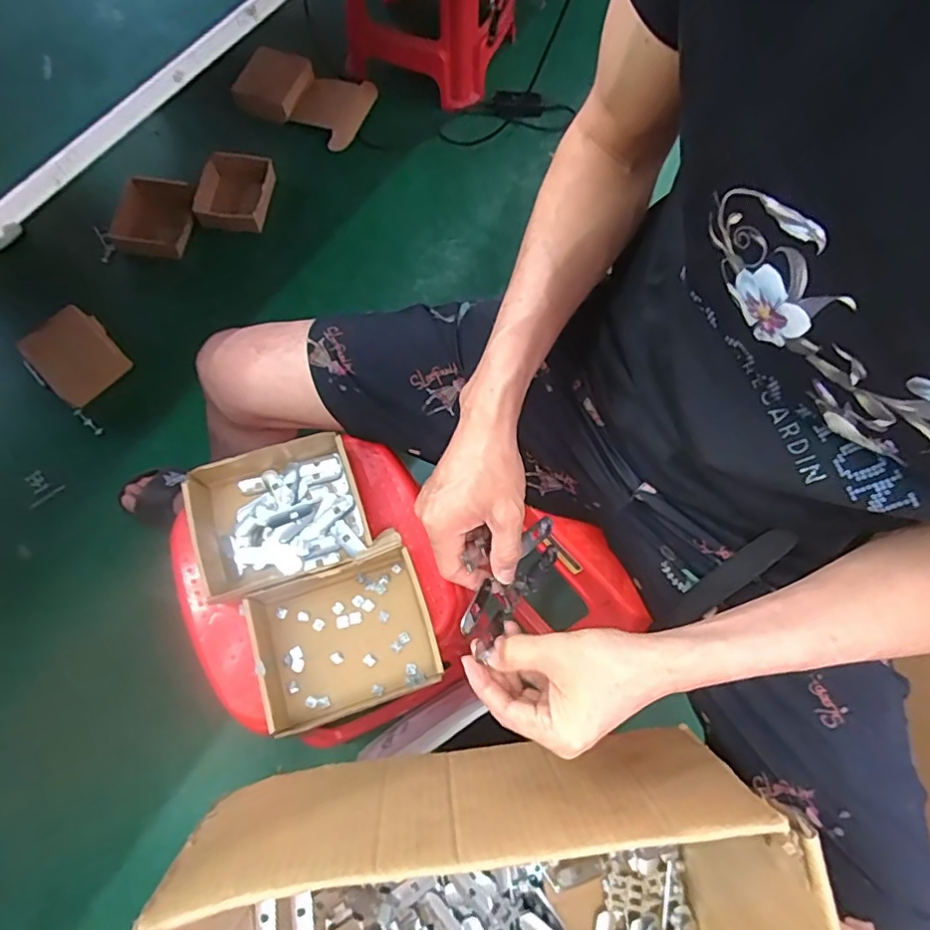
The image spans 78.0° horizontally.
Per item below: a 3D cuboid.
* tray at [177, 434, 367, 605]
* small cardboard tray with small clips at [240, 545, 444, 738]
[{"bbox_3d":[-0.199,0.057,0.605,0.171,0.061,0.143,-16,72,-7],"label":"tray"},{"bbox_3d":[-0.116,0.171,0.568,0.168,0.052,0.139,-17,72,-7],"label":"small cardboard tray with small clips"}]

